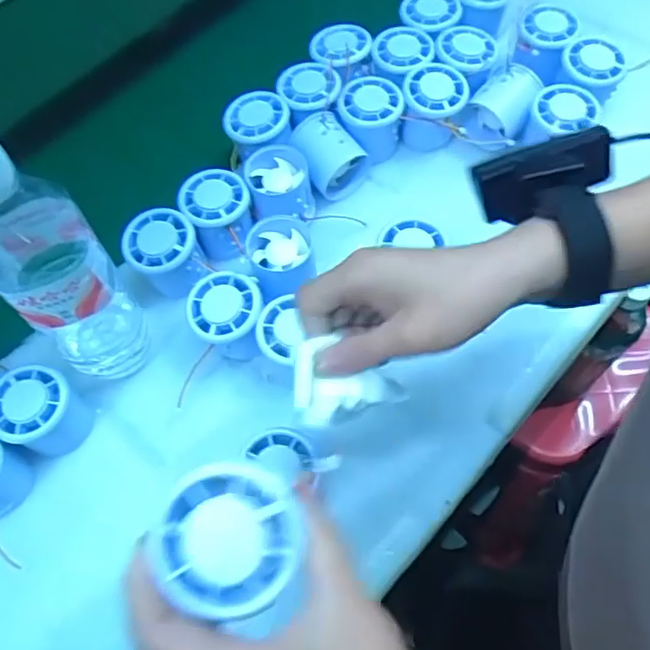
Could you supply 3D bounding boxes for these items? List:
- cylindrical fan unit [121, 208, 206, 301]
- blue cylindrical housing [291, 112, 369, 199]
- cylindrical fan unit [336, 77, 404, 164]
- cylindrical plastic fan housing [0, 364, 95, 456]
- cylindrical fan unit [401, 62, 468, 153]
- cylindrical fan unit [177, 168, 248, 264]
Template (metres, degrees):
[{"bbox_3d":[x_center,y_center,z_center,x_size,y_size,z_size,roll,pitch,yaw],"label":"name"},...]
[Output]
[{"bbox_3d":[-0.128,-0.055,0.490,0.054,0.058,0.054,-1,65,3],"label":"cylindrical fan unit"},{"bbox_3d":[0.004,-0.147,0.528,0.058,0.053,0.057,-33,67,-12],"label":"blue cylindrical housing"},{"bbox_3d":[0.040,-0.182,0.541,0.054,0.057,0.055,-1,65,3],"label":"cylindrical fan unit"},{"bbox_3d":[-0.206,0.064,0.437,0.049,0.063,0.052,20,67,12],"label":"cylindrical plastic fan housing"},{"bbox_3d":[0.097,-0.196,0.539,0.053,0.052,0.051,-1,65,3],"label":"cylindrical fan unit"},{"bbox_3d":[-0.088,-0.091,0.504,0.054,0.051,0.057,-1,65,3],"label":"cylindrical fan unit"}]

